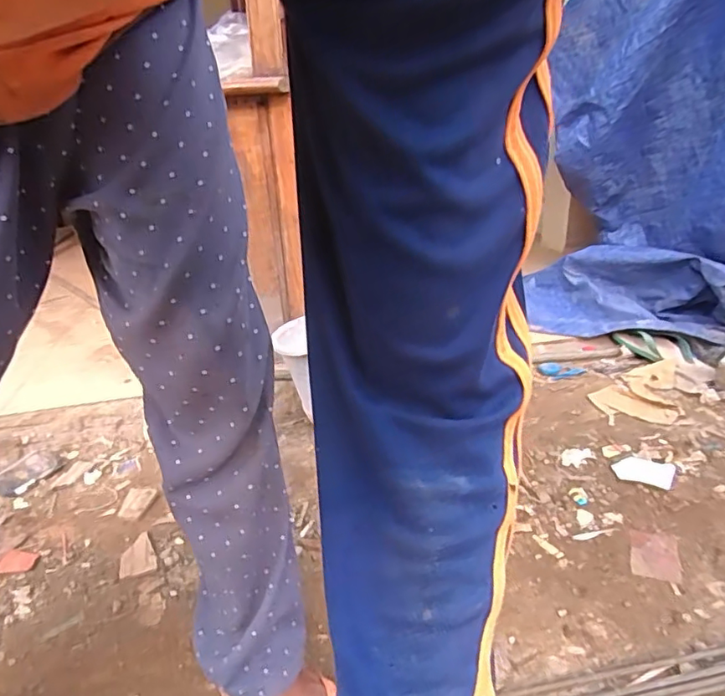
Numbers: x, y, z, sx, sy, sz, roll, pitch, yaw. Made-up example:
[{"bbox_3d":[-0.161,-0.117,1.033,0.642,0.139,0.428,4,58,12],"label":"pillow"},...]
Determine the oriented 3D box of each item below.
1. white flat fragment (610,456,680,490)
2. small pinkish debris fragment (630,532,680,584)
[{"bbox_3d":[0.517,0.228,0.984,0.110,0.015,0.072,5,27,17],"label":"white flat fragment"},{"bbox_3d":[0.451,0.322,0.835,0.064,0.008,0.089,7,27,21],"label":"small pinkish debris fragment"}]

